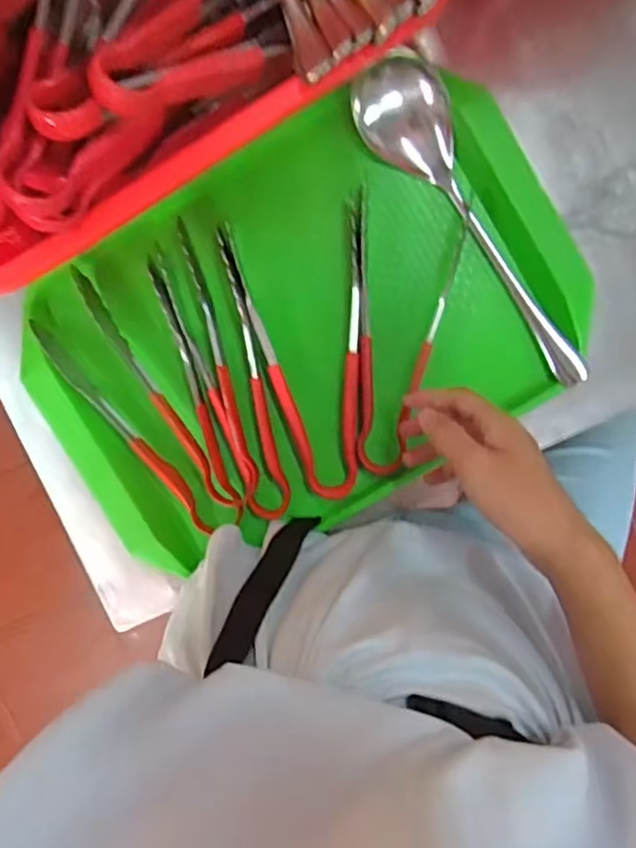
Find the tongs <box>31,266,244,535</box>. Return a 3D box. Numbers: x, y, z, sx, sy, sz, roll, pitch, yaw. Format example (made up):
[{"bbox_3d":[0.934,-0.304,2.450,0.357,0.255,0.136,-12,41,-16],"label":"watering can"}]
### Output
[{"bbox_3d":[-0.148,-0.008,0.522,0.058,0.032,0.232,-35,93,4],"label":"tongs"}]

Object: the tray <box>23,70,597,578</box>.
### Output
[{"bbox_3d":[-0.008,-0.076,0.519,0.417,0.055,0.264,-28,95,5],"label":"tray"}]

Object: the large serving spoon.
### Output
[{"bbox_3d":[0.118,-0.143,0.493,0.067,0.057,0.277,-29,93,4],"label":"large serving spoon"}]

